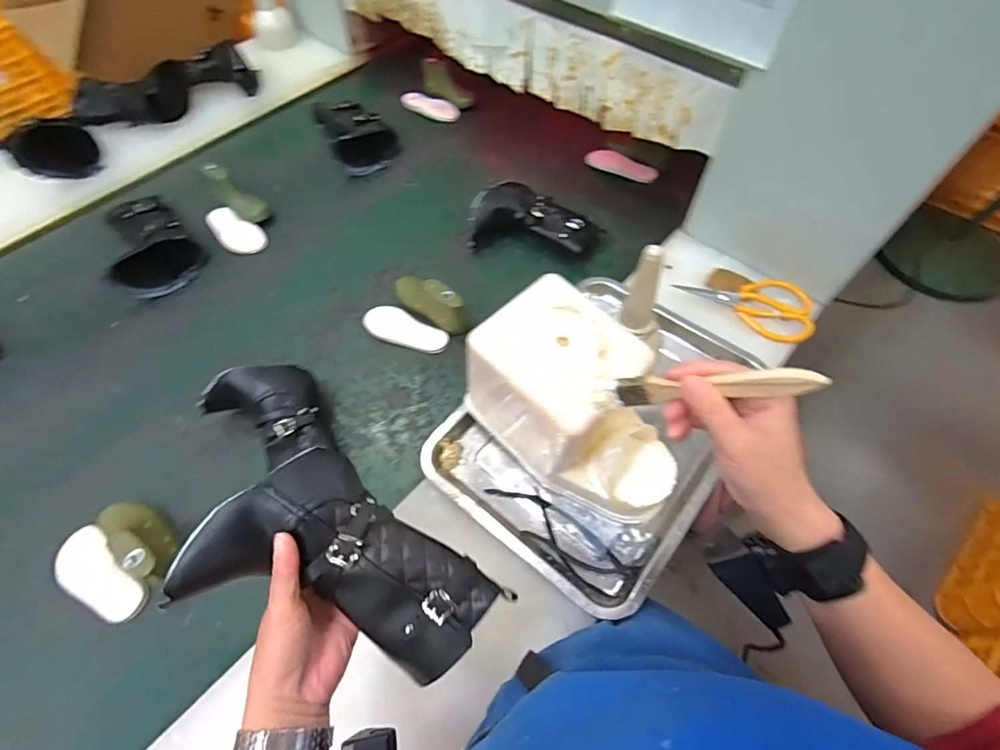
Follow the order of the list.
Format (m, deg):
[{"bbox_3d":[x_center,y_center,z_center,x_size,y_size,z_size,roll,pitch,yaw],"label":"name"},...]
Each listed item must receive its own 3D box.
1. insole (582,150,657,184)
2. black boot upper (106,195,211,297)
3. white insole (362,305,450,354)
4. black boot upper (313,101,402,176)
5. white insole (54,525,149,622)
[{"bbox_3d":[0.232,-0.400,0.919,0.141,0.009,0.050,28,64,16],"label":"insole"},{"bbox_3d":[-0.589,-0.226,0.790,0.128,0.085,0.189,-39,67,-19],"label":"black boot upper"},{"bbox_3d":[-0.145,-0.068,0.734,0.139,0.004,0.054,24,73,14],"label":"white insole"},{"bbox_3d":[-0.285,-0.498,0.950,0.127,0.059,0.224,-23,63,-12],"label":"black boot upper"},{"bbox_3d":[-0.456,0.226,0.547,0.140,0.012,0.061,24,64,18],"label":"white insole"}]

